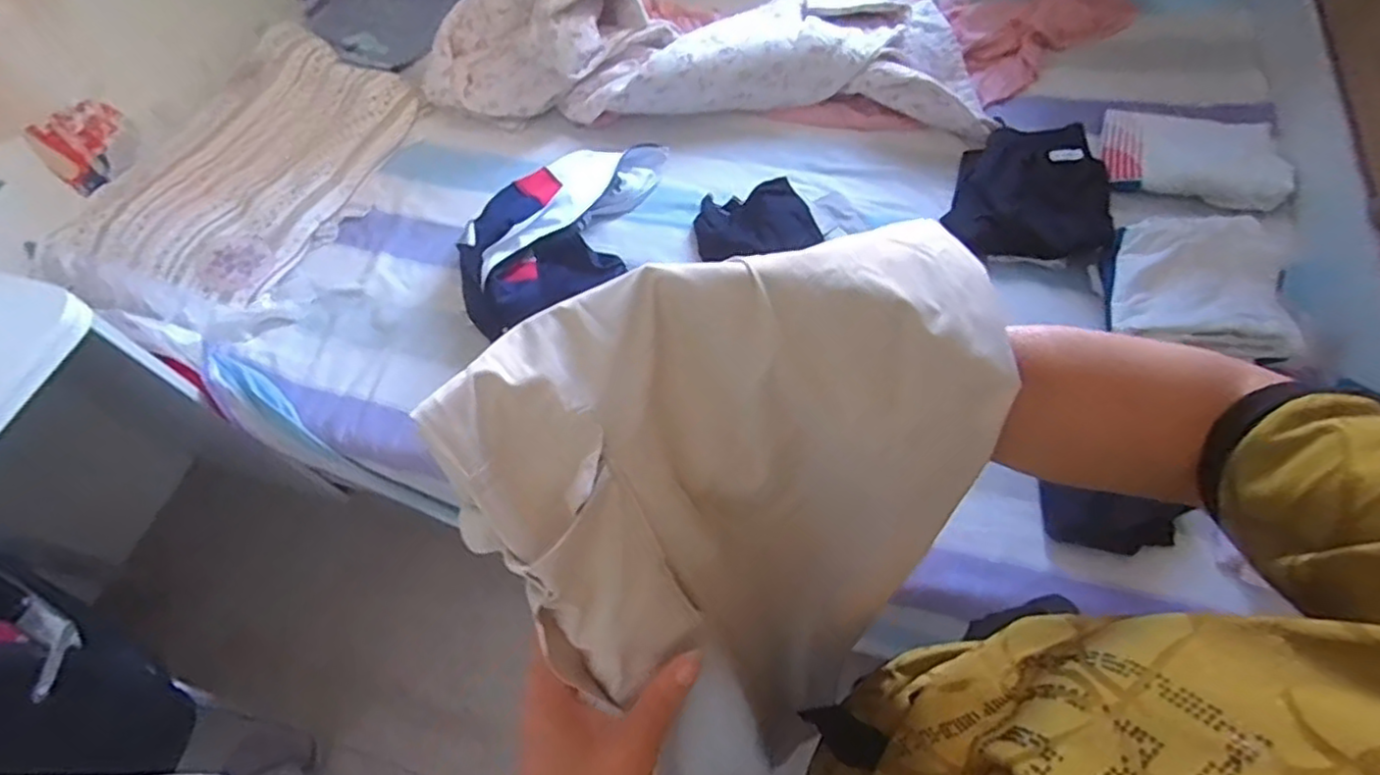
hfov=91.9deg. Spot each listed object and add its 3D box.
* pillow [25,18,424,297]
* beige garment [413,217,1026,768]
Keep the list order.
[{"bbox_3d":[-0.917,-0.456,1.389,0.405,0.106,0.729,18,63,15],"label":"pillow"},{"bbox_3d":[0.037,0.024,0.342,0.185,0.171,0.256,33,67,21],"label":"beige garment"}]

